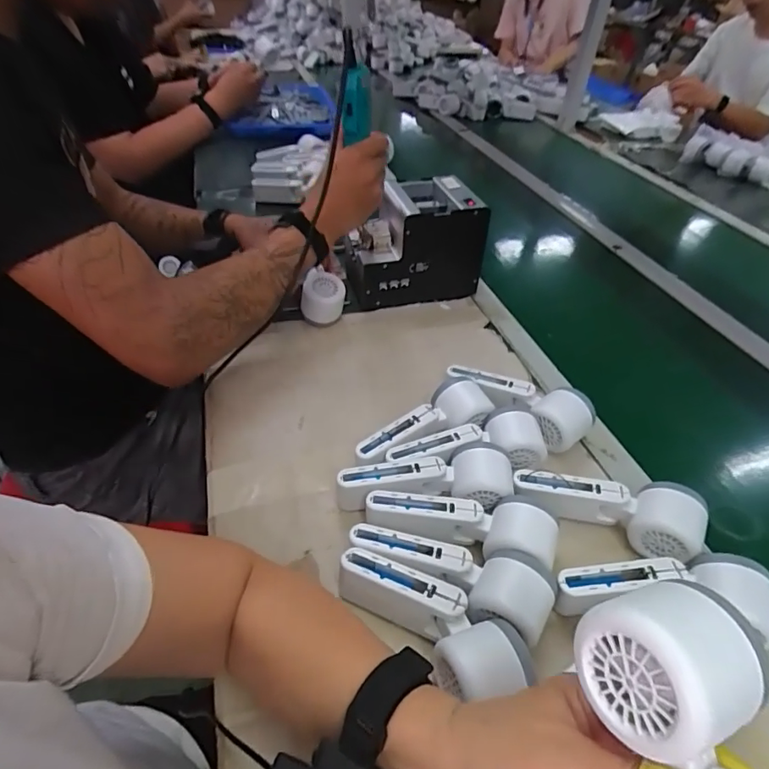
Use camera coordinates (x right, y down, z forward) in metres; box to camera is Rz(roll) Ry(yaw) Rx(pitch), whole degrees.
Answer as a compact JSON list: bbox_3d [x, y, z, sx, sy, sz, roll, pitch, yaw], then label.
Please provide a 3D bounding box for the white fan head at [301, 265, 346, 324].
[{"bbox_3d":[-0.086,-0.124,0.691,0.062,0.051,0.060,-3,42,-5],"label":"white fan head"}]

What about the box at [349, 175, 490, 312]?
[{"bbox_3d":[0.044,-0.208,0.750,0.188,0.158,0.129,-6,42,-8],"label":"box"}]

